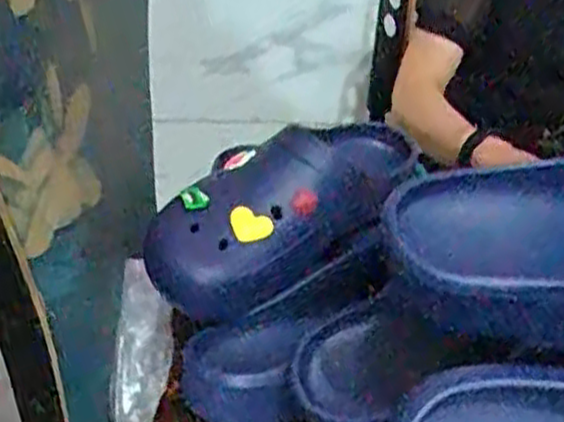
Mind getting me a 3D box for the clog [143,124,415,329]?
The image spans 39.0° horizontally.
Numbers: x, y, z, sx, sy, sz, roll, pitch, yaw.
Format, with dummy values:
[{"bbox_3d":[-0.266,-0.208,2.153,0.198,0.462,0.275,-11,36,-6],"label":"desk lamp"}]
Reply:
[{"bbox_3d":[0.015,-0.008,0.661,0.257,0.094,0.100,-31,39,-20],"label":"clog"}]

